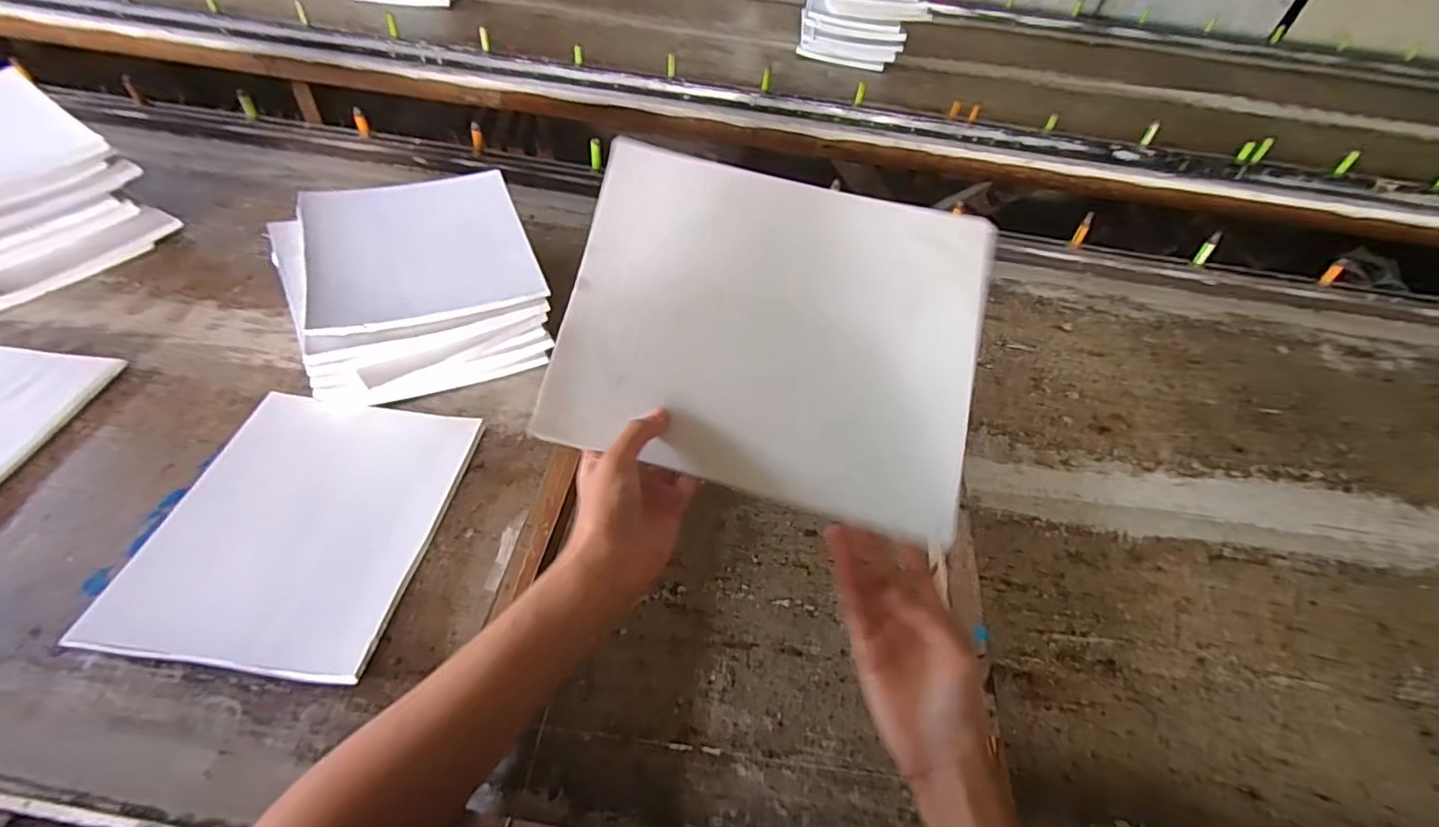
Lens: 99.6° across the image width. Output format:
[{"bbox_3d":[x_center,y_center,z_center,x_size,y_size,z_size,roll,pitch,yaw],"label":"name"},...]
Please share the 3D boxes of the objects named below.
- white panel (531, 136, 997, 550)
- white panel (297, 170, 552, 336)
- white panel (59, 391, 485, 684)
[{"bbox_3d":[0.034,-0.054,0.401,0.260,0.025,0.210,14,83,2],"label":"white panel"},{"bbox_3d":[-0.333,-0.188,0.675,0.224,0.016,0.247,-16,57,-19],"label":"white panel"},{"bbox_3d":[-0.376,0.095,0.551,0.226,0.011,0.255,8,53,1],"label":"white panel"}]

